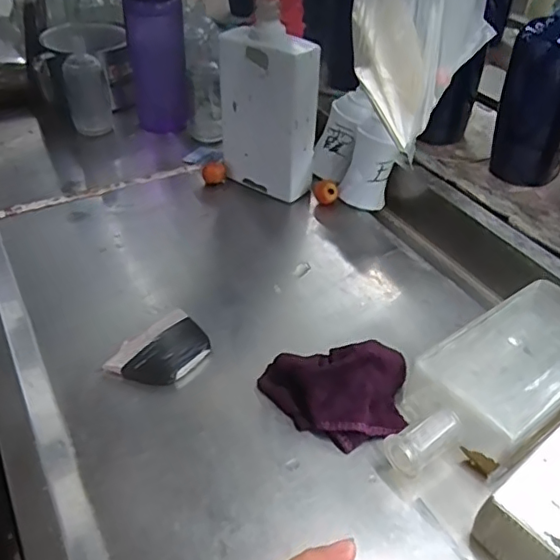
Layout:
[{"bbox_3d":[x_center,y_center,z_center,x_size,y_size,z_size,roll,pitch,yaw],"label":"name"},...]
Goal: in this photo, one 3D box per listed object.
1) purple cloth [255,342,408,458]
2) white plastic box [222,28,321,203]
[{"bbox_3d":[0.045,0.083,0.422,0.110,0.043,0.072,-4,40,-4],"label":"purple cloth"},{"bbox_3d":[-0.012,-0.185,0.635,0.110,0.177,0.049,24,46,27],"label":"white plastic box"}]

